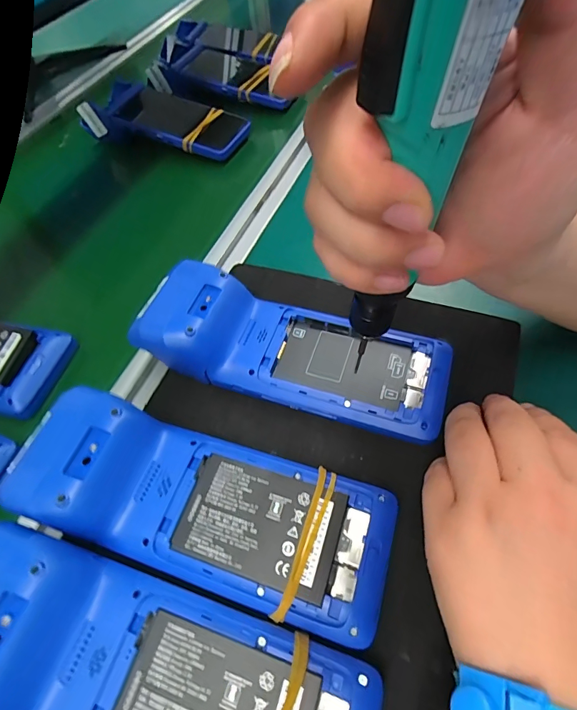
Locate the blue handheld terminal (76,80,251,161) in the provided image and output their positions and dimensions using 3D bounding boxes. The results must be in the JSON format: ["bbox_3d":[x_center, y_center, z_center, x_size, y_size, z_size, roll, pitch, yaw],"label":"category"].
[{"bbox_3d":[-0.162,-0.309,0.532,0.222,0.041,0.094,16,60,17],"label":"blue handheld terminal"}]

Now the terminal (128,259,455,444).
[{"bbox_3d":[0.003,-0.006,0.293,0.218,0.057,0.083,14,58,14],"label":"terminal"}]

